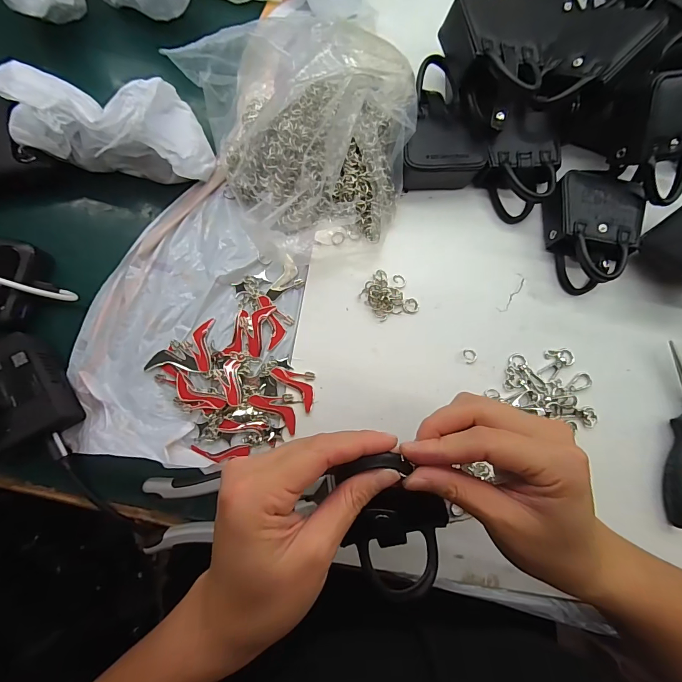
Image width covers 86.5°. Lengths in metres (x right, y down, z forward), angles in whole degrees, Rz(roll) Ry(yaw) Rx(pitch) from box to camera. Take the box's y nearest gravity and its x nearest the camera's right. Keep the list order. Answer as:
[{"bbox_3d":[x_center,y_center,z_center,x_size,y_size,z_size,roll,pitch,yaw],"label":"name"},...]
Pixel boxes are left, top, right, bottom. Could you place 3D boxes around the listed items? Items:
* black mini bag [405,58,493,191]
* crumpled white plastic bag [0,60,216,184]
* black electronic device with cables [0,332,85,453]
[{"bbox_3d":[0.084,-0.190,0.327,0.076,0.045,0.096,-11,83,-5],"label":"black mini bag"},{"bbox_3d":[-0.180,-0.174,0.289,0.147,0.079,0.069,5,82,-15],"label":"crumpled white plastic bag"},{"bbox_3d":[-0.252,0.041,0.272,0.068,0.043,0.079,-28,84,-7],"label":"black electronic device with cables"}]

